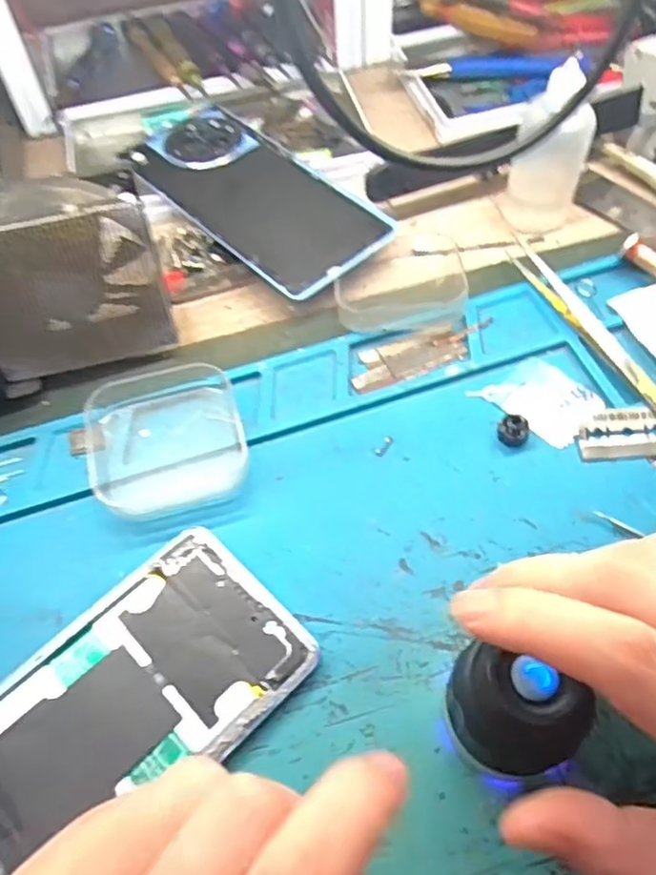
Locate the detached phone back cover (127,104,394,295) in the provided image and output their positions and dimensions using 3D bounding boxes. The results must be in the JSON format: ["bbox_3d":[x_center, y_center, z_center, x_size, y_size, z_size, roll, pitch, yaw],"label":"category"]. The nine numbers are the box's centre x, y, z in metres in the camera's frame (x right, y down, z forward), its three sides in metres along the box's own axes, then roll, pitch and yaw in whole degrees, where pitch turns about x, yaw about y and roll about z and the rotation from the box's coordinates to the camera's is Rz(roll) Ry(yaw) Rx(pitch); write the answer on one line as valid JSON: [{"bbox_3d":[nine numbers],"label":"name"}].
[{"bbox_3d":[-0.041,-0.132,0.367,0.071,0.011,0.155,-39,66,-18],"label":"detached phone back cover"}]

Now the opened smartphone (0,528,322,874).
[{"bbox_3d":[-0.085,0.105,0.230,0.162,0.012,0.073,-41,66,-19],"label":"opened smartphone"}]

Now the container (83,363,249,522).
[{"bbox_3d":[-0.068,0.000,0.288,0.061,0.017,0.064,-12,60,-5],"label":"container"}]

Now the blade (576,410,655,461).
[{"bbox_3d":[0.126,-0.001,0.290,0.038,0.004,0.022,-5,65,1],"label":"blade"}]

